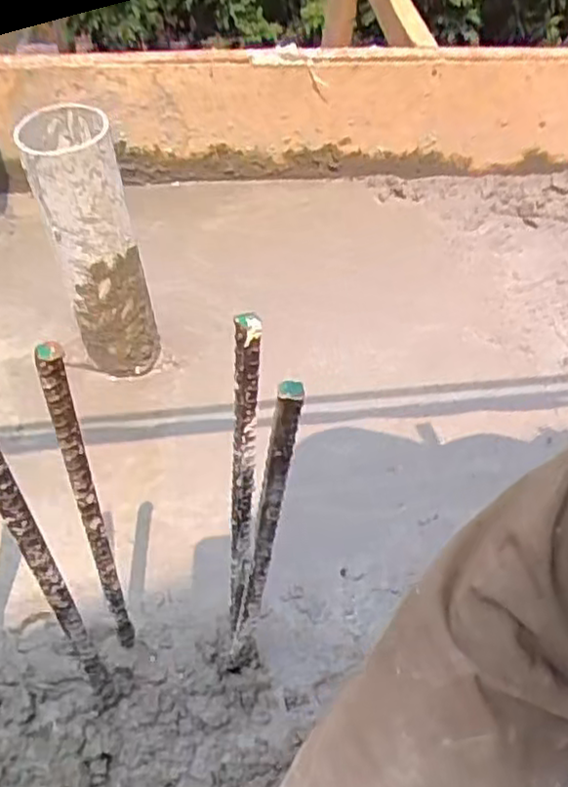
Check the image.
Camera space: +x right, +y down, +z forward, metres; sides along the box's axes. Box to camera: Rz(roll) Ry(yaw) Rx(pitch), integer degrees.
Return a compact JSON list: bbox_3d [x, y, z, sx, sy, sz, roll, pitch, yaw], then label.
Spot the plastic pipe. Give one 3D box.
[{"bbox_3d":[-0.172,-0.120,0.651,0.089,0.273,0.075,-7,49,-11],"label":"plastic pipe"}]

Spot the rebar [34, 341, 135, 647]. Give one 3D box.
[{"bbox_3d":[-0.104,0.078,0.388,0.012,0.288,0.017,-18,55,-21],"label":"rebar"}]

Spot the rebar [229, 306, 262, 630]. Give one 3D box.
[{"bbox_3d":[-0.024,0.063,0.396,0.016,0.277,0.010,-2,50,-9],"label":"rebar"}]

